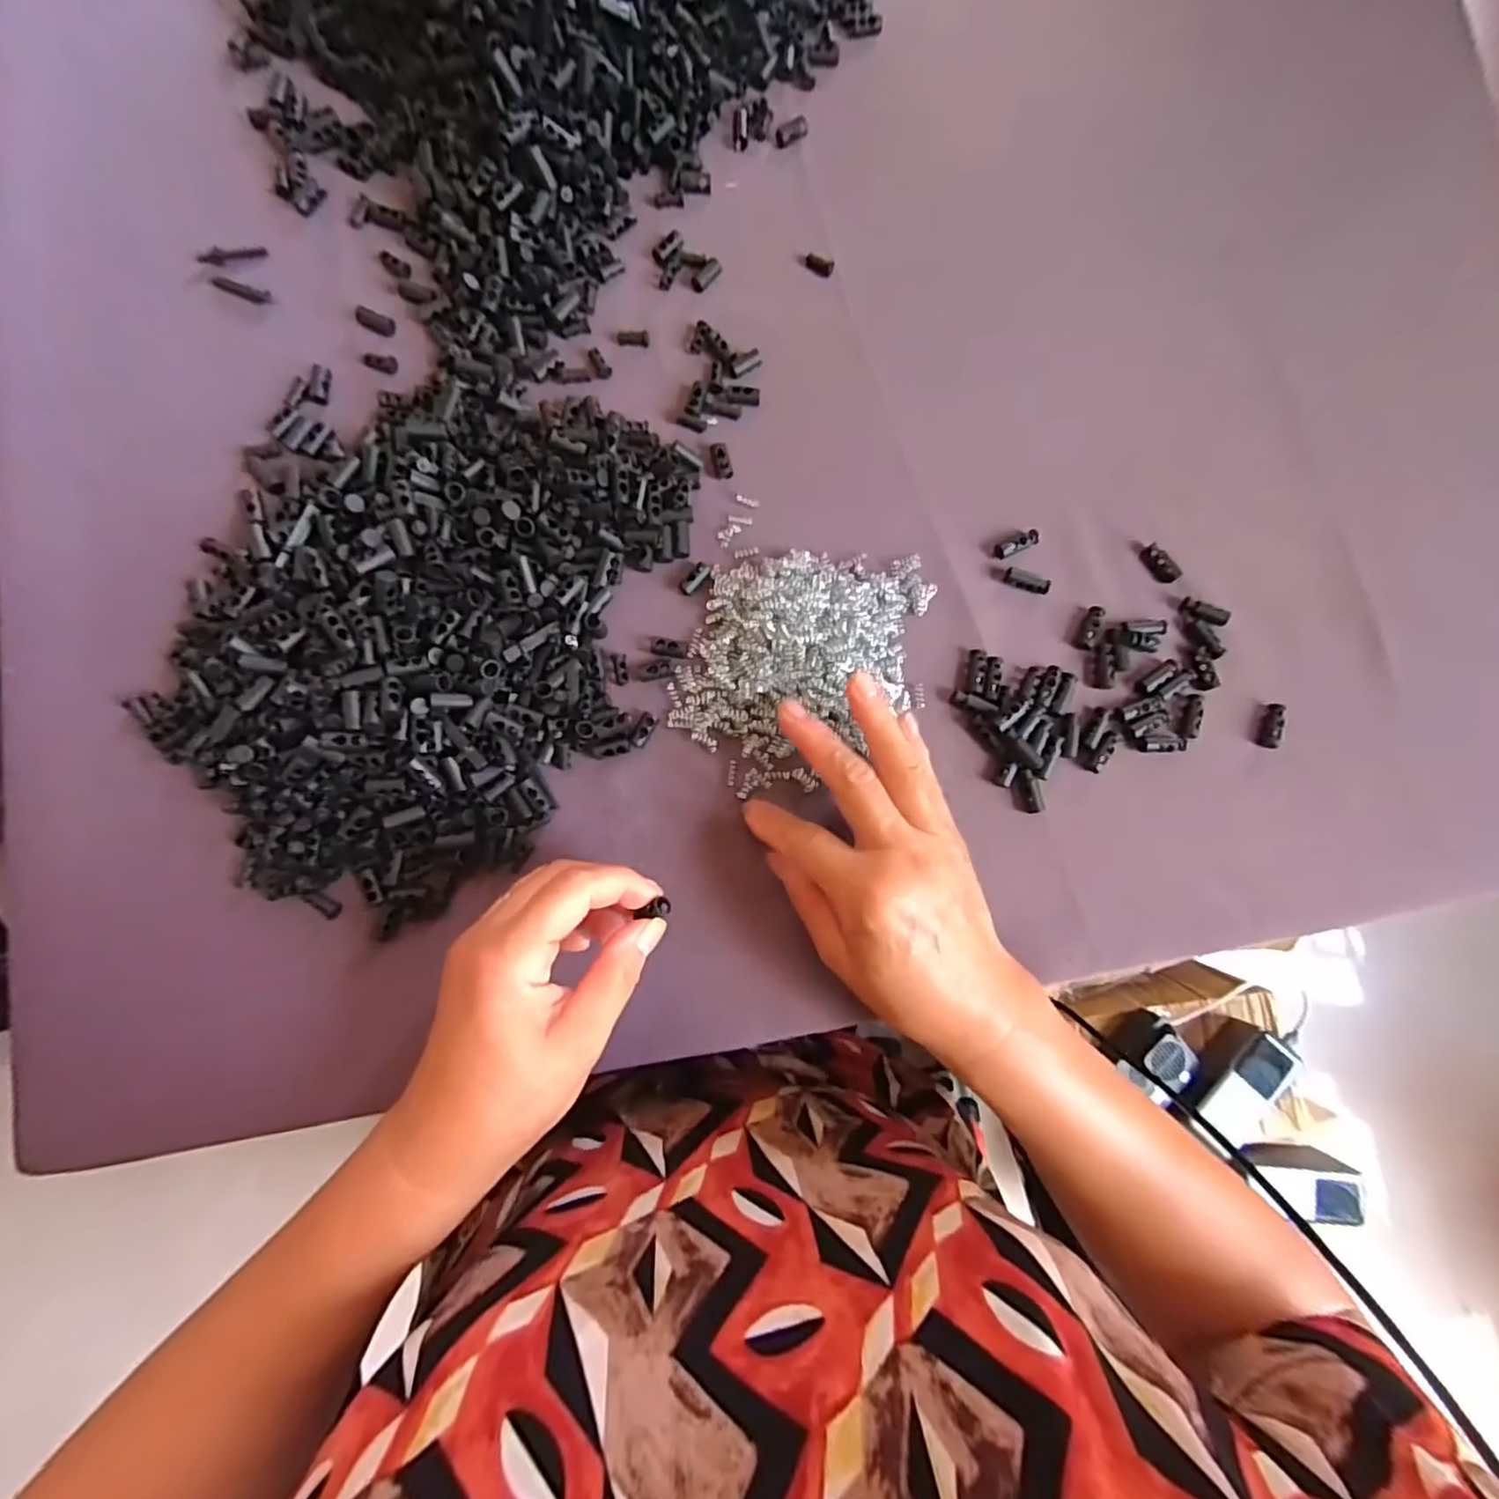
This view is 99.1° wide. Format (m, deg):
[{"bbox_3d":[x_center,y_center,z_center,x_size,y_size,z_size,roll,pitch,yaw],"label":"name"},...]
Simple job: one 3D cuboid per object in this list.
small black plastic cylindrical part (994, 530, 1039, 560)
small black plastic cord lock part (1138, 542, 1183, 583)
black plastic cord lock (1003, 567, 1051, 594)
[{"bbox_3d":[0.150,-0.115,0.359,0.026,0.007,0.009,-25,84,-5],"label":"small black plastic cylindrical part"},{"bbox_3d":[0.235,-0.106,0.366,0.013,0.005,0.025,-39,86,-7],"label":"small black plastic cord lock part"},{"bbox_3d":[0.155,-0.094,0.356,0.025,0.004,0.009,18,83,-1],"label":"black plastic cord lock"}]

